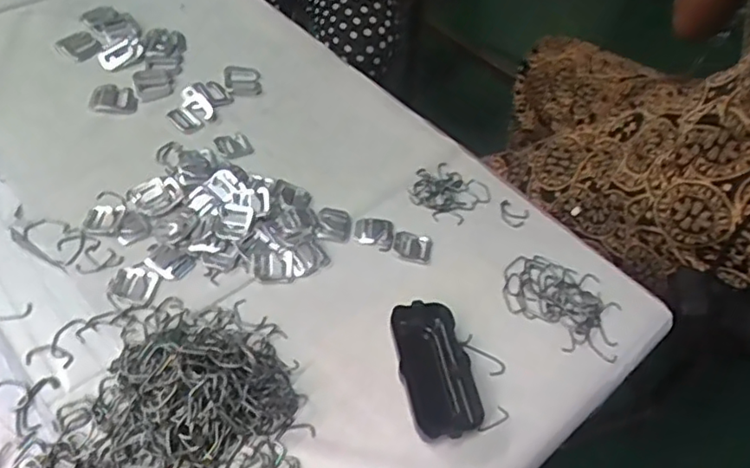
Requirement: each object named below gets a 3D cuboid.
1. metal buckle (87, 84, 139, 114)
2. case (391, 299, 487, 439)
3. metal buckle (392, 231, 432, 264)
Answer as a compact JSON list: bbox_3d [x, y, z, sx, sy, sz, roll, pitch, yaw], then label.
[{"bbox_3d":[-0.276,-0.143,0.657,0.049,0.006,0.040,9,50,1],"label":"metal buckle"},{"bbox_3d":[0.046,0.105,0.476,0.052,0.022,0.106,-4,51,-9],"label":"case"},{"bbox_3d":[0.034,0.012,0.569,0.035,0.005,0.031,13,50,4],"label":"metal buckle"}]

